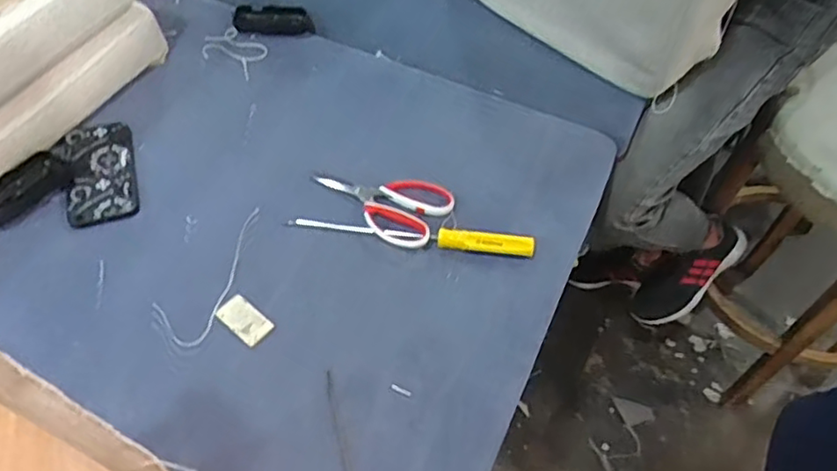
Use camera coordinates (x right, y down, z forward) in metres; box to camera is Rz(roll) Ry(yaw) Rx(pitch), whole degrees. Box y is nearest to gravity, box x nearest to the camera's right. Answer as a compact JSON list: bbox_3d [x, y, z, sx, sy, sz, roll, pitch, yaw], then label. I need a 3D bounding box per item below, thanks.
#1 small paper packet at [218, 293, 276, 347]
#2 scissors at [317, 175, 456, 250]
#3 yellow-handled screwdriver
[{"bbox_3d":[-0.191,0.091,0.709,0.061,0.004,0.035,36,60,21],"label":"small paper packet"},{"bbox_3d":[-0.053,-0.046,0.808,0.176,0.015,0.100,26,56,15],"label":"scissors"},{"bbox_3d":[-0.010,-0.003,0.770,0.290,0.018,0.016,6,51,9],"label":"yellow-handled screwdriver"}]

